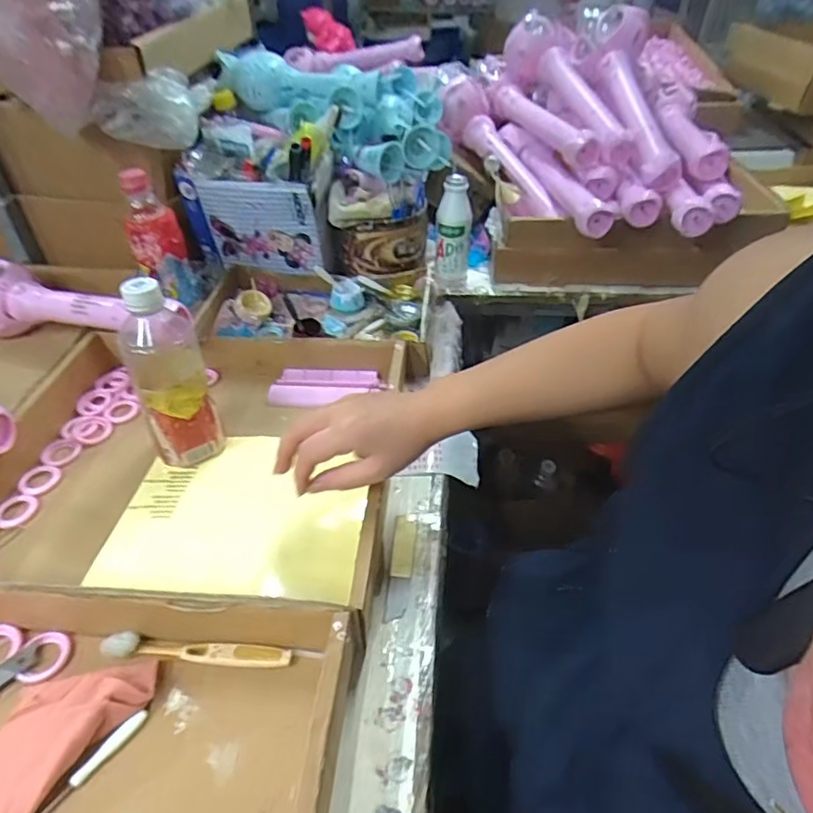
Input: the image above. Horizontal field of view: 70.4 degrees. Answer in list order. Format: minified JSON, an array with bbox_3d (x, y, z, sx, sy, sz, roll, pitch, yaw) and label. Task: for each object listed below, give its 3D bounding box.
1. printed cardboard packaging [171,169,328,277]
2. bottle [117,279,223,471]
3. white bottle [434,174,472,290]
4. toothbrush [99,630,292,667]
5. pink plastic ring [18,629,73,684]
[{"bbox_3d":[-0.203,-0.241,0.771,0.180,0.131,0.030,4,40,4],"label":"printed cardboard packaging"},{"bbox_3d":[-0.218,-0.027,0.535,0.063,0.179,0.058,-18,43,-21],"label":"bottle"},{"bbox_3d":[0.068,-0.253,0.839,0.051,0.146,0.060,2,40,3],"label":"white bottle"},{"bbox_3d":[-0.154,0.179,0.422,0.138,0.009,0.017,2,40,3],"label":"toothbrush"},{"bbox_3d":[-0.266,0.183,0.424,0.033,0.004,0.041,-15,44,-18],"label":"pink plastic ring"}]

